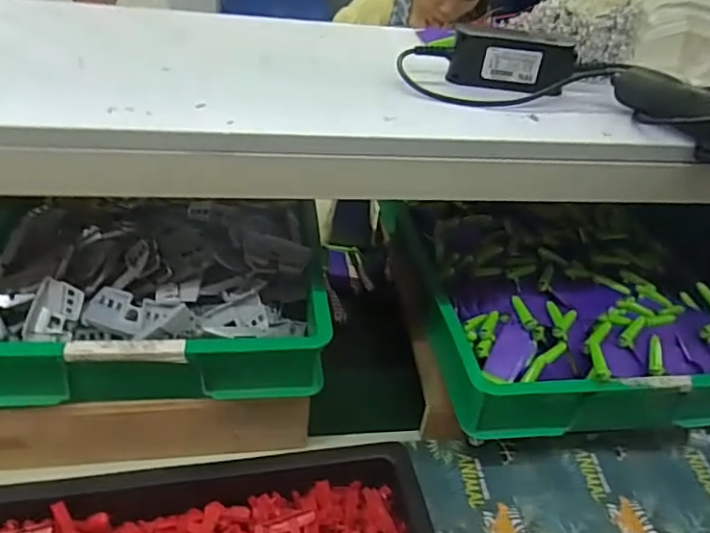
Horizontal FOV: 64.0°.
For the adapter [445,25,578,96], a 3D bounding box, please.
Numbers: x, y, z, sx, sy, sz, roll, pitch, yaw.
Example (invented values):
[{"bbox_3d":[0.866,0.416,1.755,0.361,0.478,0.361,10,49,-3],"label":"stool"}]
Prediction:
[{"bbox_3d":[0.161,-0.211,0.582,0.121,0.055,0.026,7,34,-1],"label":"adapter"}]

